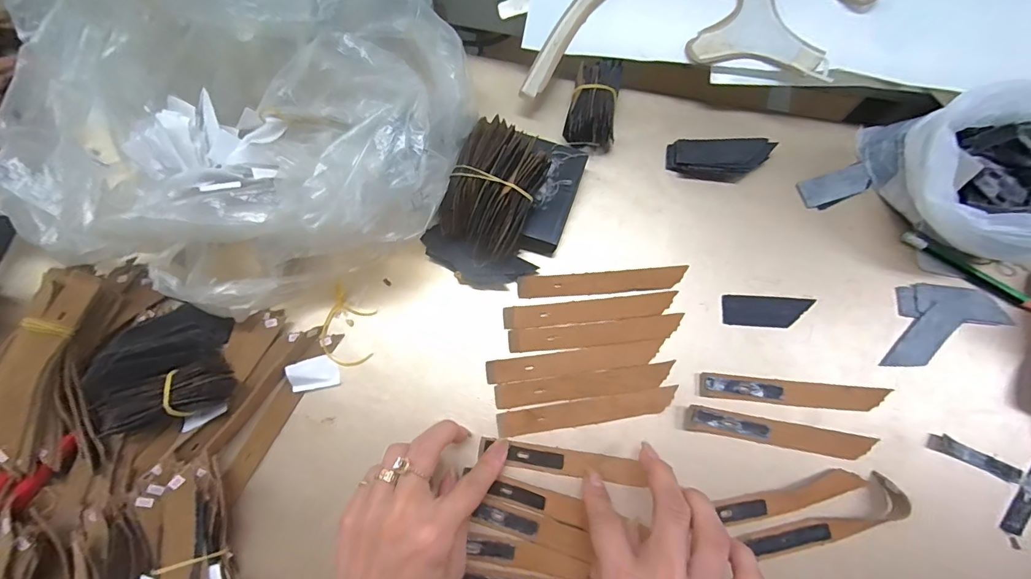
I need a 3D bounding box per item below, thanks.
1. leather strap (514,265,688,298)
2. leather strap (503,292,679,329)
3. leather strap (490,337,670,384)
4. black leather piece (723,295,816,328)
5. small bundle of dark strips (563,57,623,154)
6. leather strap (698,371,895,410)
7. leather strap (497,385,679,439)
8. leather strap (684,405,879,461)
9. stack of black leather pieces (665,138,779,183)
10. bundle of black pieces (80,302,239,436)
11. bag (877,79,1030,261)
[{"bbox_3d":[0.065,-0.006,0.338,0.124,0.004,0.017,-4,75,0],"label":"leather strap"},{"bbox_3d":[0.054,0.016,0.333,0.123,0.004,0.016,-5,75,-1],"label":"leather strap"},{"bbox_3d":[0.043,0.052,0.323,0.125,0.004,0.017,-7,75,-1],"label":"leather strap"},{"bbox_3d":[0.185,0.016,0.332,0.064,0.004,0.022,3,75,1],"label":"black leather piece"},{"bbox_3d":[0.064,-0.147,0.361,0.038,0.032,0.074,14,76,4],"label":"small bundle of dark strips"},{"bbox_3d":[0.193,0.071,0.315,0.125,0.004,0.016,5,75,2],"label":"leather strap"},{"bbox_3d":[0.050,0.086,0.315,0.123,0.004,0.017,-8,75,-1],"label":"leather strap"},{"bbox_3d":[0.179,0.098,0.307,0.124,0.005,0.017,9,76,3],"label":"leather strap"},{"bbox_3d":[0.161,-0.104,0.359,0.078,0.011,0.035,3,75,2],"label":"stack of black leather pieces"},{"bbox_3d":[-0.238,0.054,0.306,0.089,0.035,0.074,-23,76,-5],"label":"bundle of black pieces"},{"bbox_3d":[0.332,-0.071,0.313,0.118,0.081,0.102,5,75,2],"label":"bag"}]

